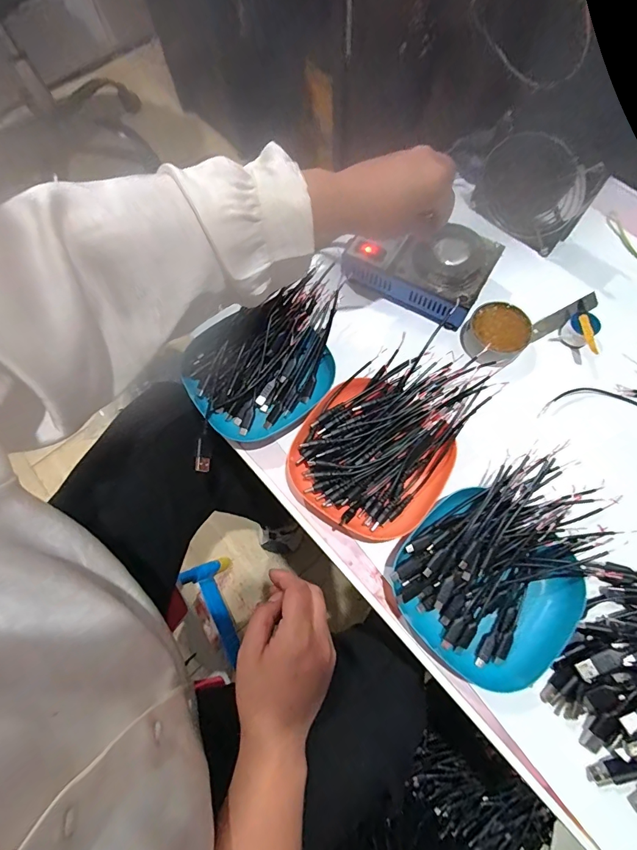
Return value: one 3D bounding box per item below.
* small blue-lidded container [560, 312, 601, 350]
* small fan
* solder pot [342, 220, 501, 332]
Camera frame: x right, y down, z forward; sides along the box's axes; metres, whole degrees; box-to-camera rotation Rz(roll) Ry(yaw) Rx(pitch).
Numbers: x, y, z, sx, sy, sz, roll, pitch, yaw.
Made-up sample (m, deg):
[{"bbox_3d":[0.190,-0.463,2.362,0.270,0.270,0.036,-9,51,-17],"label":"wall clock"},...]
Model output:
[{"bbox_3d":[0.281,-0.102,0.444,0.027,0.029,0.030,-43,74,-12],"label":"small blue-lidded container"},{"bbox_3d":[0.247,-0.272,0.475,0.042,0.104,0.127,-18,66,-35],"label":"small fan"},{"bbox_3d":[0.110,-0.179,0.447,0.144,0.052,0.093,25,73,11],"label":"solder pot"}]

